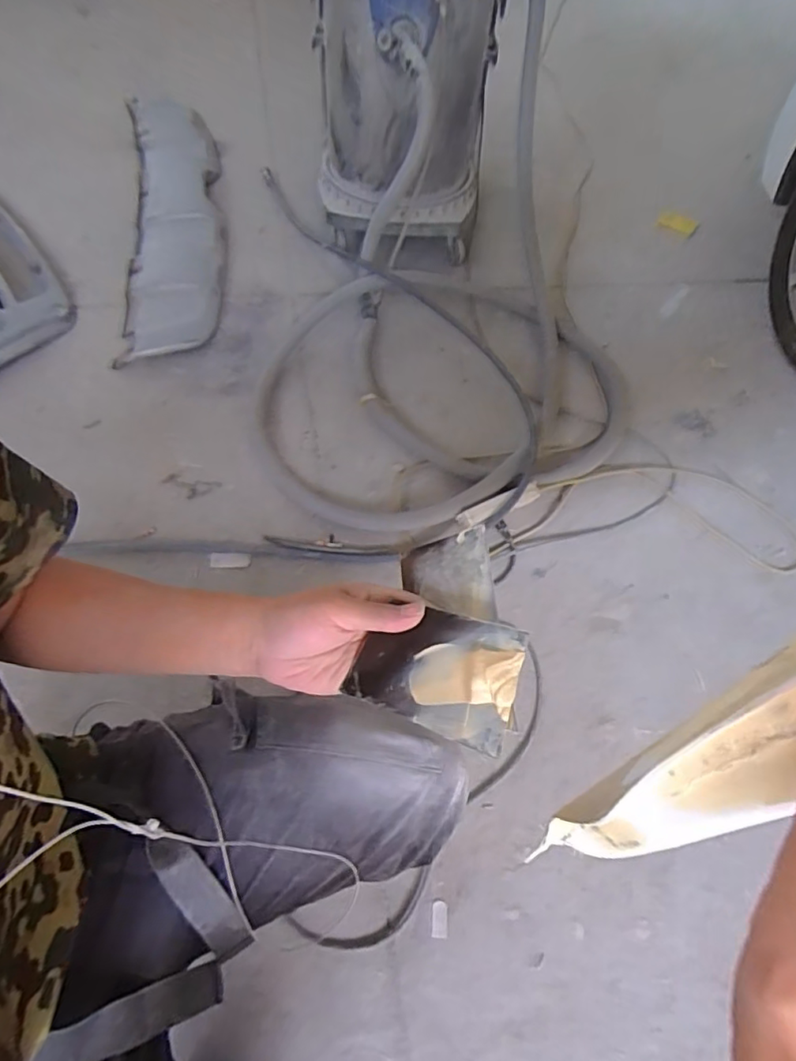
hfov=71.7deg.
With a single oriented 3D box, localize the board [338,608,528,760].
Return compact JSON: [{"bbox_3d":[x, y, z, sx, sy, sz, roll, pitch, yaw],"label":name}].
[{"bbox_3d":[0.020,0.088,0.357,0.118,0.011,0.072,9,76,38],"label":"board"}]

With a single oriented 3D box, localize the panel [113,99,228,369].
[{"bbox_3d":[-0.599,-0.879,1.474,0.252,0.066,1.150,-9,60,-7],"label":"panel"}]

